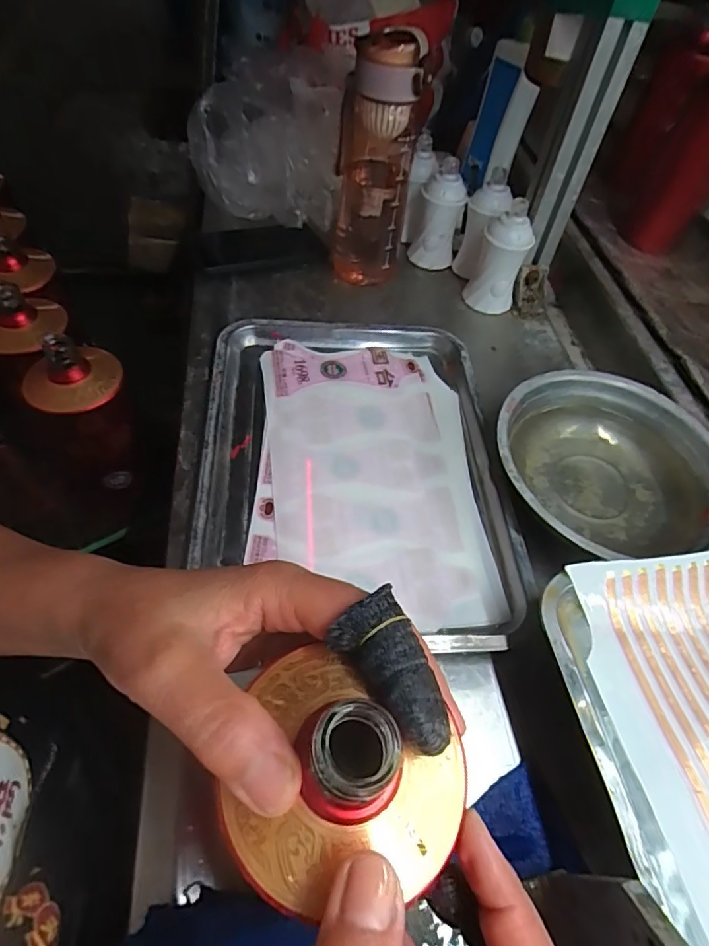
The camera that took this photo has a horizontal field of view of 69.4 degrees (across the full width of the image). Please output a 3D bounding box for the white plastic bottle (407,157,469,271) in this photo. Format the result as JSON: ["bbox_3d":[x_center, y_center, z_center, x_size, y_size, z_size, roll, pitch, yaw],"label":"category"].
[{"bbox_3d":[0.101,-0.309,0.626,0.054,0.108,0.045,8,54,-2],"label":"white plastic bottle"}]

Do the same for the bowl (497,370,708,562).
[{"bbox_3d":[0.219,-0.008,0.433,0.194,0.051,0.196,1,50,-1],"label":"bowl"}]

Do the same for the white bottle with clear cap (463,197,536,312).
[{"bbox_3d":[0.166,-0.244,0.586,0.055,0.112,0.049,9,54,0],"label":"white bottle with clear cap"}]

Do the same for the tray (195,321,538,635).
[{"bbox_3d":[-0.002,-0.016,0.459,0.252,0.032,0.328,-1,50,-2],"label":"tray"}]

